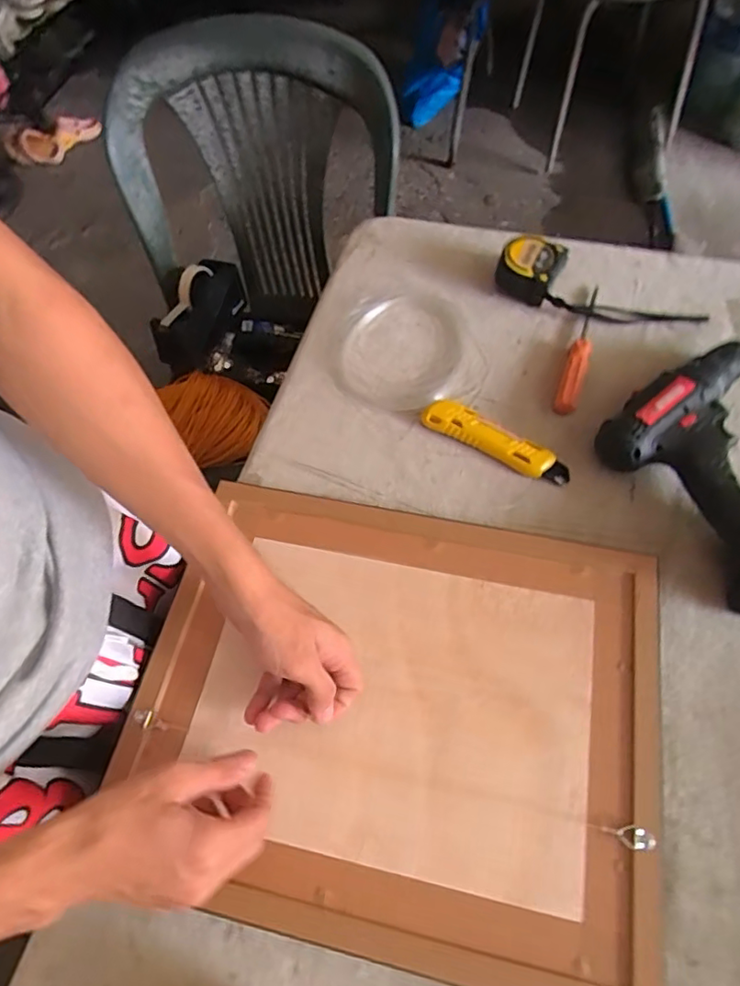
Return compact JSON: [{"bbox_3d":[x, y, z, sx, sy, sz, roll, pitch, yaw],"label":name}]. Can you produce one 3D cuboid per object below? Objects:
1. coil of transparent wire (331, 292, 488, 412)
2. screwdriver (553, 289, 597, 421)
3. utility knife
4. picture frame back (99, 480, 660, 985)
[{"bbox_3d":[0.037,-0.152,0.598,0.153,0.019,0.161,-2,62,3],"label":"coil of transparent wire"},{"bbox_3d":[0.215,-0.147,0.578,0.020,0.016,0.162,17,64,13],"label":"screwdriver"},{"bbox_3d":[0.120,-0.050,0.536,0.145,0.017,0.030,27,67,17],"label":"utility knife"},{"bbox_3d":[0.019,0.156,0.425,0.376,0.025,0.306,9,63,9],"label":"picture frame back"}]

